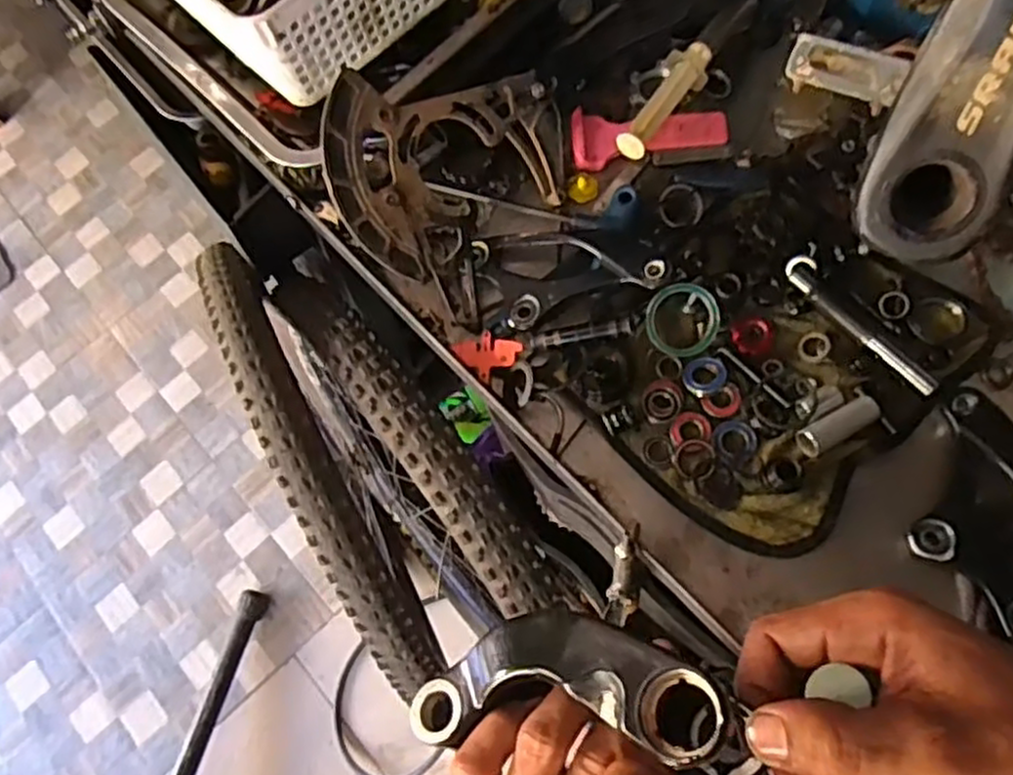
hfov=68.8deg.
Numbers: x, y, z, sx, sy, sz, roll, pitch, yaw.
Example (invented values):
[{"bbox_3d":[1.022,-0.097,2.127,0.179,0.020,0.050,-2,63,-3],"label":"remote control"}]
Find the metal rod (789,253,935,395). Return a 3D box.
[{"bbox_3d":[0.248,-0.044,0.521,0.017,0.014,0.130,-38,72,-7],"label":"metal rod"}]

